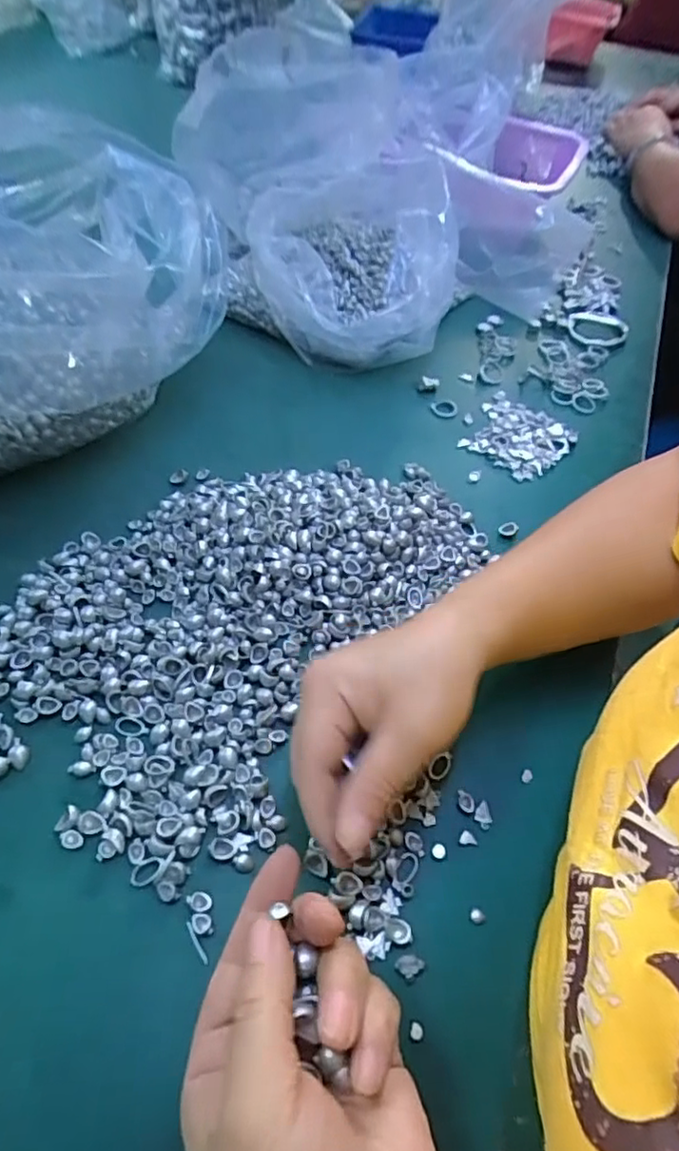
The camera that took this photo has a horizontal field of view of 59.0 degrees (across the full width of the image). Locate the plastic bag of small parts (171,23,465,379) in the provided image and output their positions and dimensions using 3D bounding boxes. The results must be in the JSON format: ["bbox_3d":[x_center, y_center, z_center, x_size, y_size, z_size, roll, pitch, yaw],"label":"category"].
[{"bbox_3d":[-0.014,-0.322,0.530,0.159,0.188,0.251,-24,58,-22],"label":"plastic bag of small parts"}]

